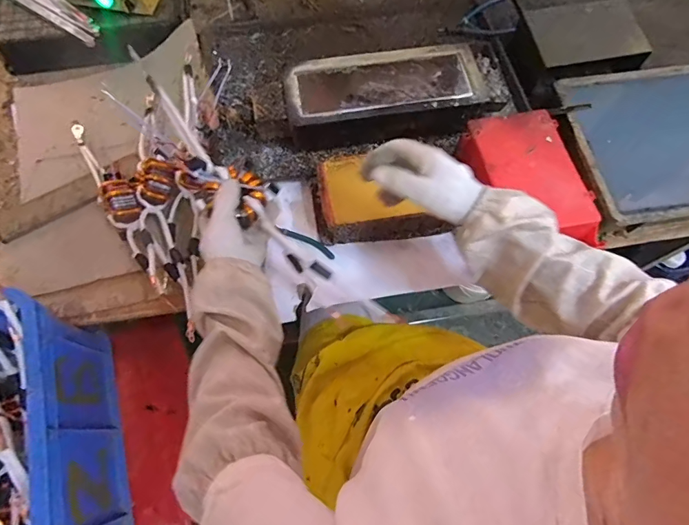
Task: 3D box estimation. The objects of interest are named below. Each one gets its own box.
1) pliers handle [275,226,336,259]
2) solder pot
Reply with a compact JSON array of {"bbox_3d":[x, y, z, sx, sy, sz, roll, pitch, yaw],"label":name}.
[{"bbox_3d":[-0.064,-0.036,0.663,0.109,0.016,0.015,27,71,10],"label":"pliers handle"},{"bbox_3d":[0.089,-0.302,0.737,0.372,0.086,0.143,-7,68,-3],"label":"solder pot"}]

